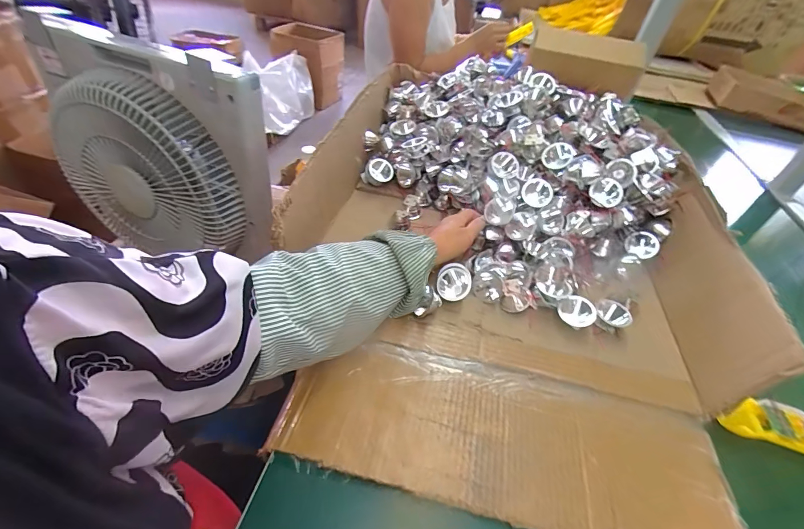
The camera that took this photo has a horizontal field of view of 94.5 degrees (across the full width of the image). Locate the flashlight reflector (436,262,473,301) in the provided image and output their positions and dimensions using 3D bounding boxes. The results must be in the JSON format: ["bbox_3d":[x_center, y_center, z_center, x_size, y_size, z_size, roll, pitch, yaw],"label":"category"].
[{"bbox_3d":[0.069,0.024,0.493,0.049,0.043,0.017,-21,15,-18],"label":"flashlight reflector"}]

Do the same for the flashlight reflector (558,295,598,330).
[{"bbox_3d":[0.227,0.061,0.482,0.043,0.022,0.037,28,92,25],"label":"flashlight reflector"}]

